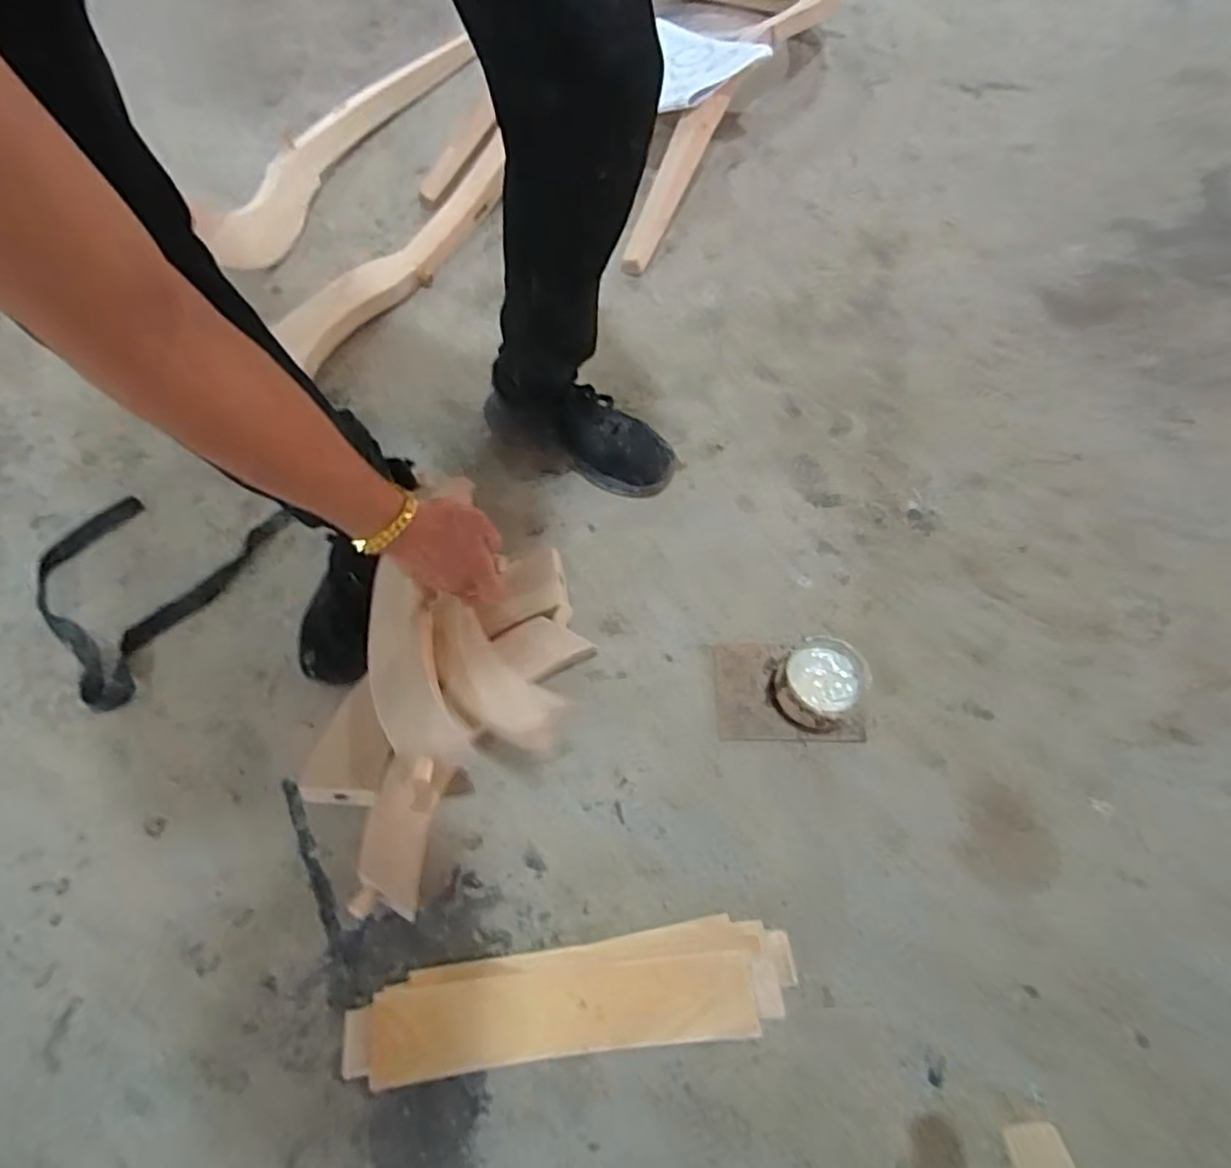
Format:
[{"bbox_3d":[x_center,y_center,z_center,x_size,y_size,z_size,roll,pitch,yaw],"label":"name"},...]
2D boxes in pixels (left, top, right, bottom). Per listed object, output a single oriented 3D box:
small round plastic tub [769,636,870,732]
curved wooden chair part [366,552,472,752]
[{"bbox_3d":[0.202,0.101,0.626,0.088,0.049,0.086,36,69,18],"label":"small round plastic tub"},{"bbox_3d":[-0.193,0.073,0.585,0.068,0.041,0.207,-20,56,-10],"label":"curved wooden chair part"}]

